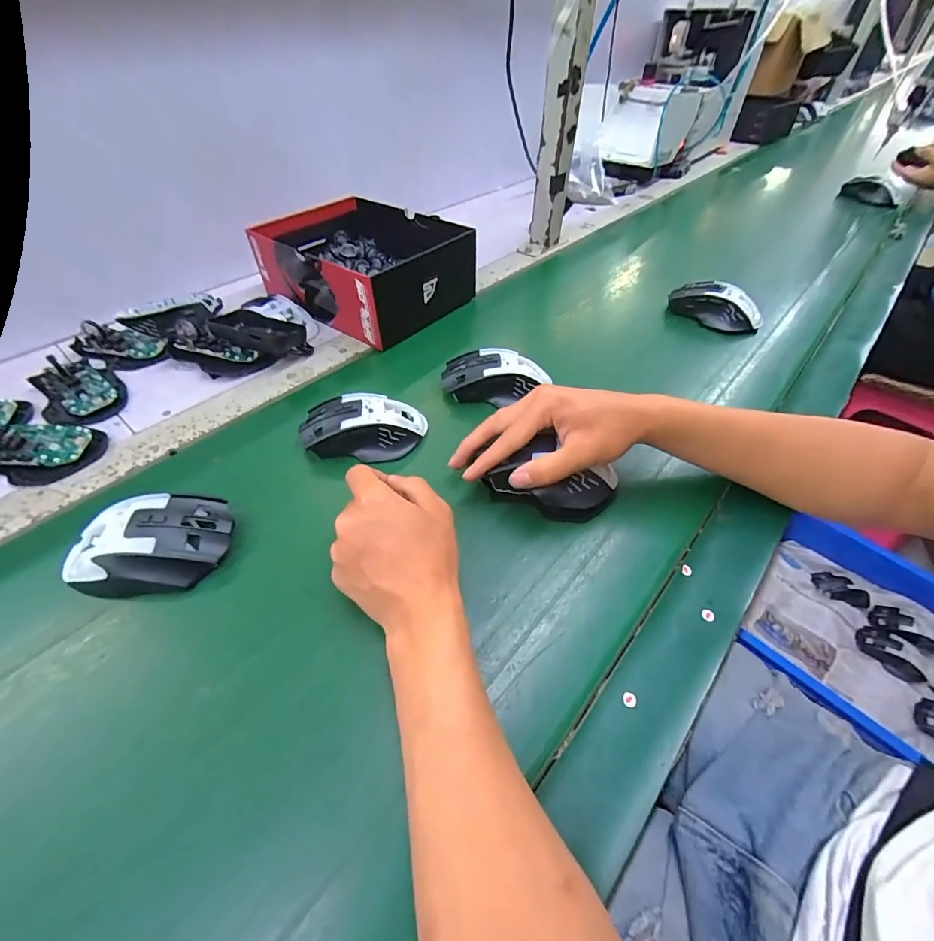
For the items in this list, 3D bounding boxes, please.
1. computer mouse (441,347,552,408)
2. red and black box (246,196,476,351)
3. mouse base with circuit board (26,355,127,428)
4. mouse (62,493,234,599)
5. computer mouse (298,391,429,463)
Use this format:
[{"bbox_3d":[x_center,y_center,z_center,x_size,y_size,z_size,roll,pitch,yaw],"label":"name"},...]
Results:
[{"bbox_3d":[0.030,-0.099,0.459,0.111,0.039,0.069,8,48,6],"label":"computer mouse"},{"bbox_3d":[-0.142,-0.283,0.593,0.246,0.087,0.193,31,54,25],"label":"red and black box"},{"bbox_3d":[-0.410,-0.088,0.453,0.120,0.026,0.070,36,56,28],"label":"mouse base with circuit board"},{"bbox_3d":[-0.232,0.053,0.319,0.107,0.036,0.070,-9,48,-9],"label":"mouse"},{"bbox_3d":[-0.097,-0.042,0.407,0.116,0.037,0.066,-4,47,-5],"label":"computer mouse"}]

